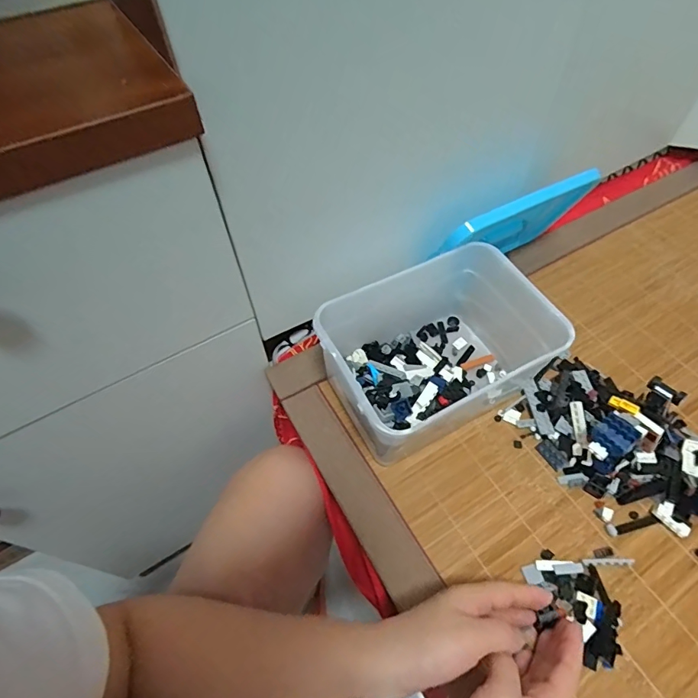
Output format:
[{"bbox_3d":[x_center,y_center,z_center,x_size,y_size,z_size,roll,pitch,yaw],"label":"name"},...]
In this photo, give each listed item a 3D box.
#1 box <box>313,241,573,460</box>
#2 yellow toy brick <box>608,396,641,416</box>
[{"bbox_3d":[0.085,0.009,0.449,0.213,0.120,0.150,-26,59,-16],"label":"box"},{"bbox_3d":[0.265,0.055,0.415,0.025,0.006,0.011,29,59,36],"label":"yellow toy brick"}]

